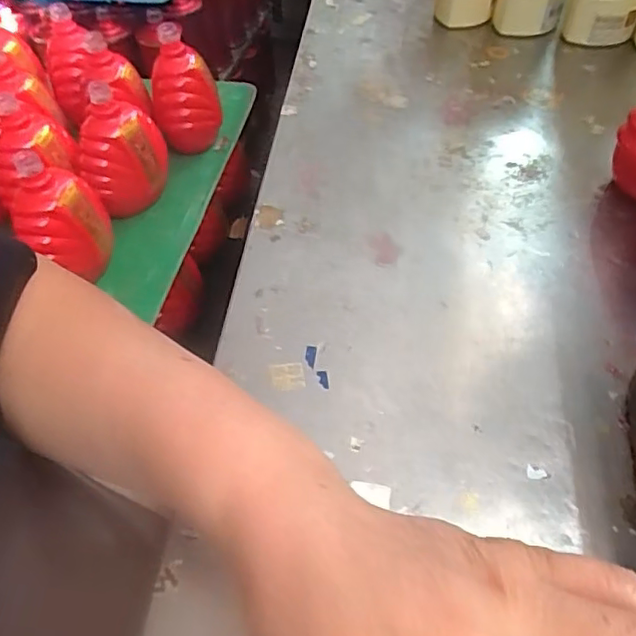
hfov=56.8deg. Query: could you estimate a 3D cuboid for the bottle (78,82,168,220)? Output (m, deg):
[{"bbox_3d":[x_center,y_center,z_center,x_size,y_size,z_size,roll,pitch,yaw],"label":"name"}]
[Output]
[{"bbox_3d":[-0.255,-0.219,0.758,0.108,0.151,0.093,-14,52,-7],"label":"bottle"}]

